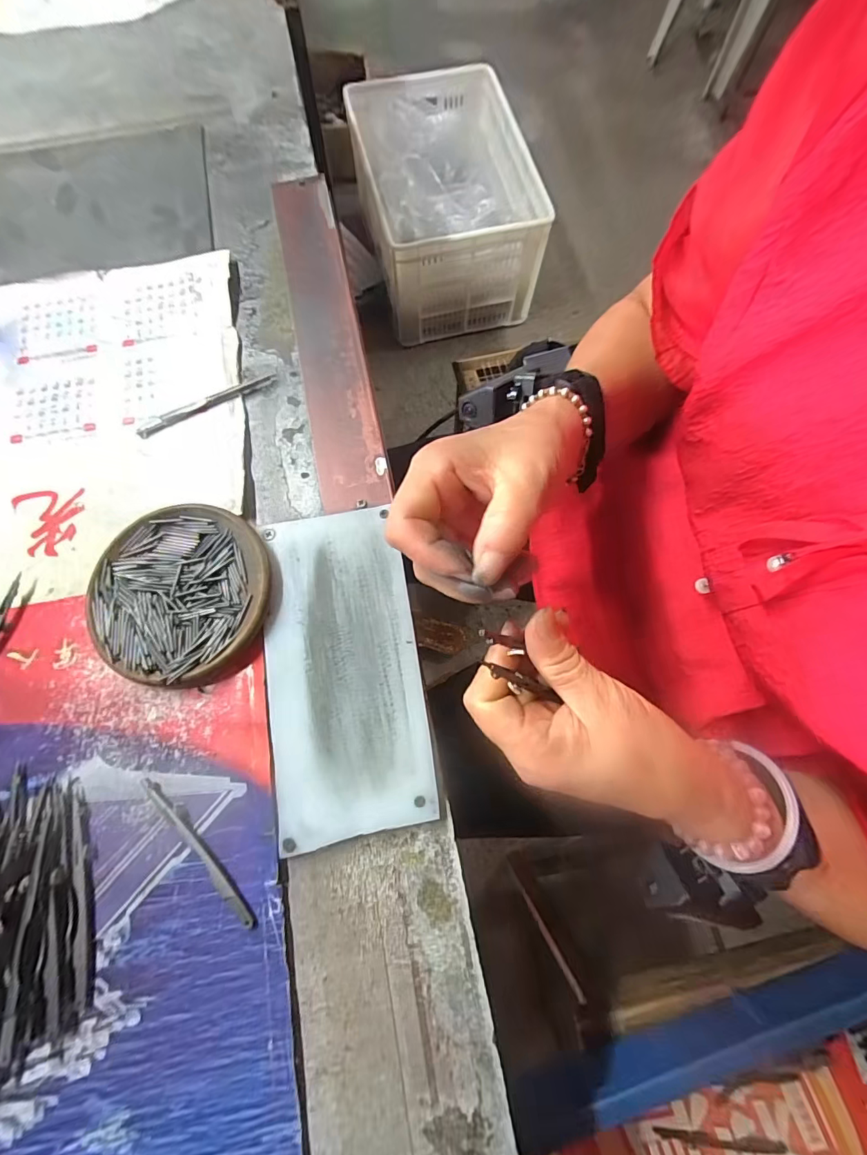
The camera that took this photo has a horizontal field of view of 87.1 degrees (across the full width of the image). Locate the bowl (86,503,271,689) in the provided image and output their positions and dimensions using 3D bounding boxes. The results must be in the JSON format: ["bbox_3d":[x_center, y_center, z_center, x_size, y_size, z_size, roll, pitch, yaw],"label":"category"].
[{"bbox_3d":[-0.161,0.011,0.294,0.111,0.018,0.112,0,74,0],"label":"bowl"}]

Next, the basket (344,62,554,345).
[{"bbox_3d":[0.022,-0.872,1.080,0.366,0.282,0.521,-11,74,-4],"label":"basket"}]

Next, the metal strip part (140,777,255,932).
[{"bbox_3d":[-0.135,0.155,0.261,0.009,0.004,0.101,-43,79,-12],"label":"metal strip part"}]

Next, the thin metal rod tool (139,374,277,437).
[{"bbox_3d":[-0.167,-0.129,0.336,0.105,0.004,0.011,-25,76,-7],"label":"thin metal rod tool"}]

